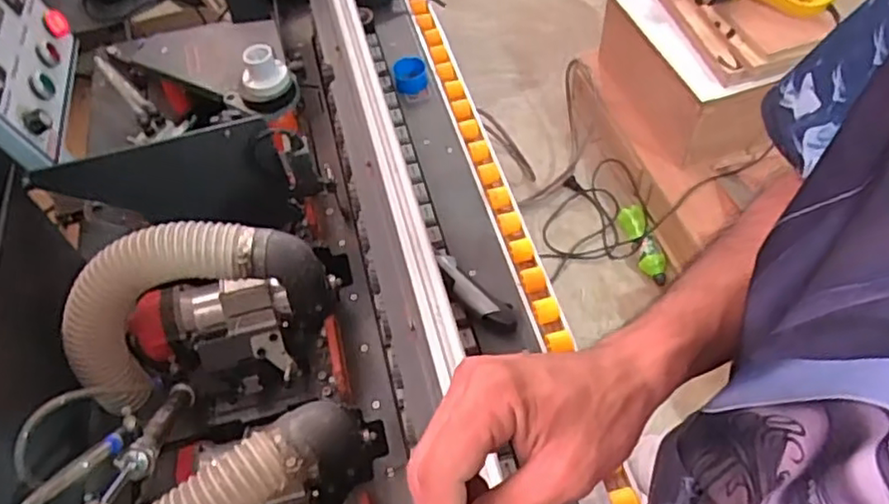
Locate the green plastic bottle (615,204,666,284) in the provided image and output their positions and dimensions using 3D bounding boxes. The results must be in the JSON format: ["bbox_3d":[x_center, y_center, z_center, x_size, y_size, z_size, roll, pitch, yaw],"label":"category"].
[{"bbox_3d":[0.500,-0.027,1.637,0.068,0.079,0.221,-11,55,-2],"label":"green plastic bottle"}]

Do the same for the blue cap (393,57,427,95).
[{"bbox_3d":[-0.052,-0.267,0.983,0.047,0.032,0.051,-2,55,3],"label":"blue cap"}]

